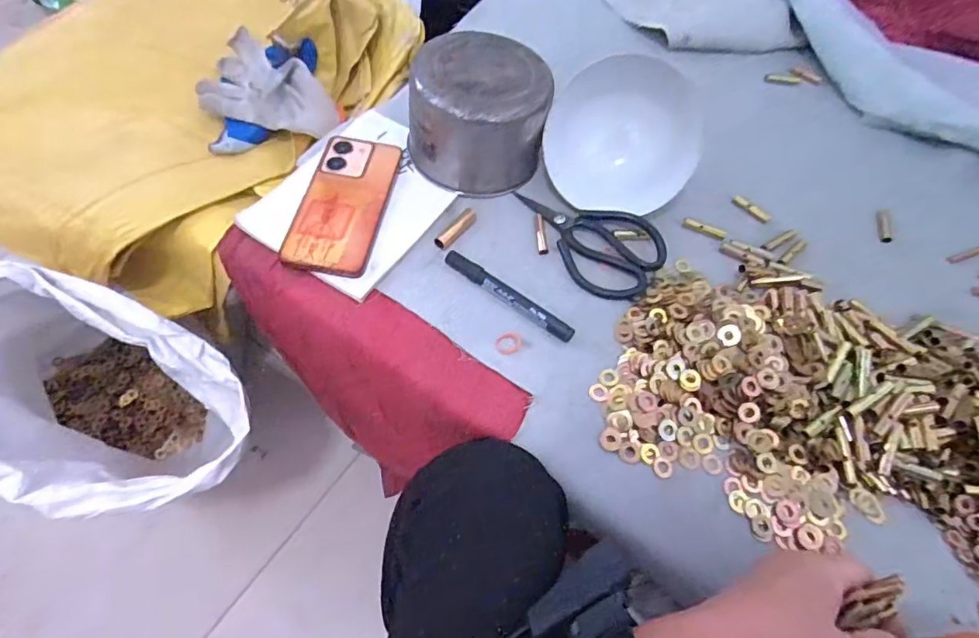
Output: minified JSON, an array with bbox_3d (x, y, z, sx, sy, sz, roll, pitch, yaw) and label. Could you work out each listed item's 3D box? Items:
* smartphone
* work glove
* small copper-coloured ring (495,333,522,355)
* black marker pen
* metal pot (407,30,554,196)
[{"bbox_3d":[-0.142,-0.114,0.514,0.080,0.015,0.163,9,63,2],"label":"smartphone"},{"bbox_3d":[-0.291,-0.312,0.689,0.159,0.100,0.145,-3,60,-7],"label":"work glove"},{"bbox_3d":[0.017,0.021,0.463,0.023,0.006,0.019,9,63,2],"label":"small copper-coloured ring"},{"bbox_3d":[0.017,-0.021,0.482,0.136,0.015,0.018,35,66,14],"label":"black marker pen"},{"bbox_3d":[-0.010,-0.209,0.525,0.132,0.093,0.135,2,59,-4],"label":"metal pot"}]

